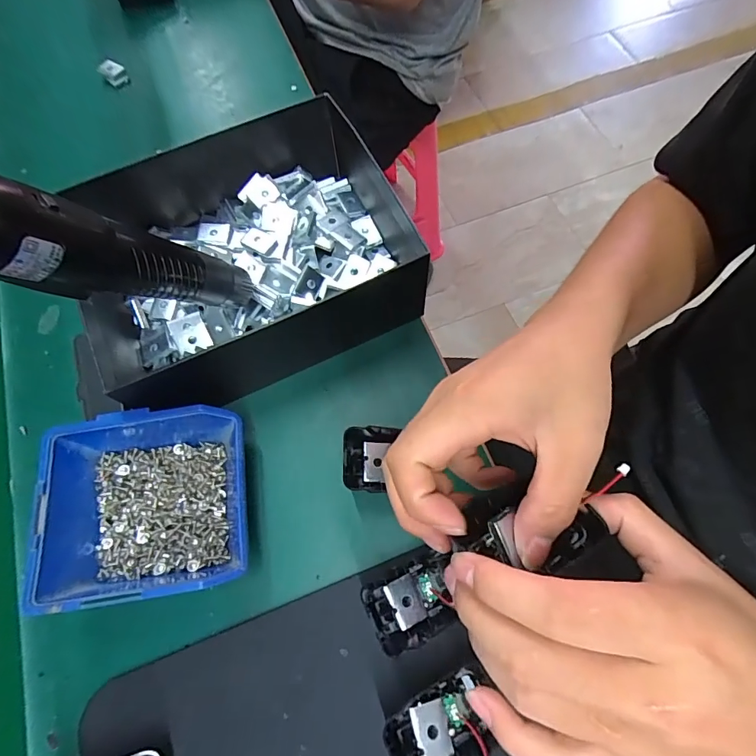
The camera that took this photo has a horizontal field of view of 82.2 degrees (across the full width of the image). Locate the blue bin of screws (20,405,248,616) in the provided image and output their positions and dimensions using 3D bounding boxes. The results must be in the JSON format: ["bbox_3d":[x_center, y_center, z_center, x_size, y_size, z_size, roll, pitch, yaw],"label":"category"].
[{"bbox_3d":[-0.150,0.086,0.293,0.126,0.061,0.114,-8,67,-1],"label":"blue bin of screws"}]

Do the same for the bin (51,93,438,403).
[{"bbox_3d":[-0.101,-0.097,0.352,0.245,0.086,0.189,-24,69,-8],"label":"bin"}]

